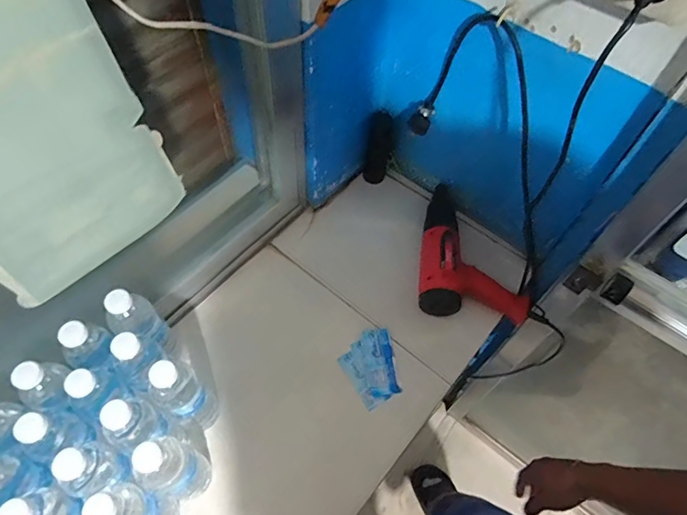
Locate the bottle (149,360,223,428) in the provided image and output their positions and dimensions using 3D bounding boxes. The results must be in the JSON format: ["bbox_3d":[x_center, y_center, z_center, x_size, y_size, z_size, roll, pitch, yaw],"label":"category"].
[{"bbox_3d":[-0.211,0.188,0.628,0.055,0.197,0.052,1,58,-2],"label":"bottle"}]

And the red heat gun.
[{"bbox_3d":[0.246,-0.014,0.866,0.200,0.083,0.282,9,58,3],"label":"red heat gun"}]

